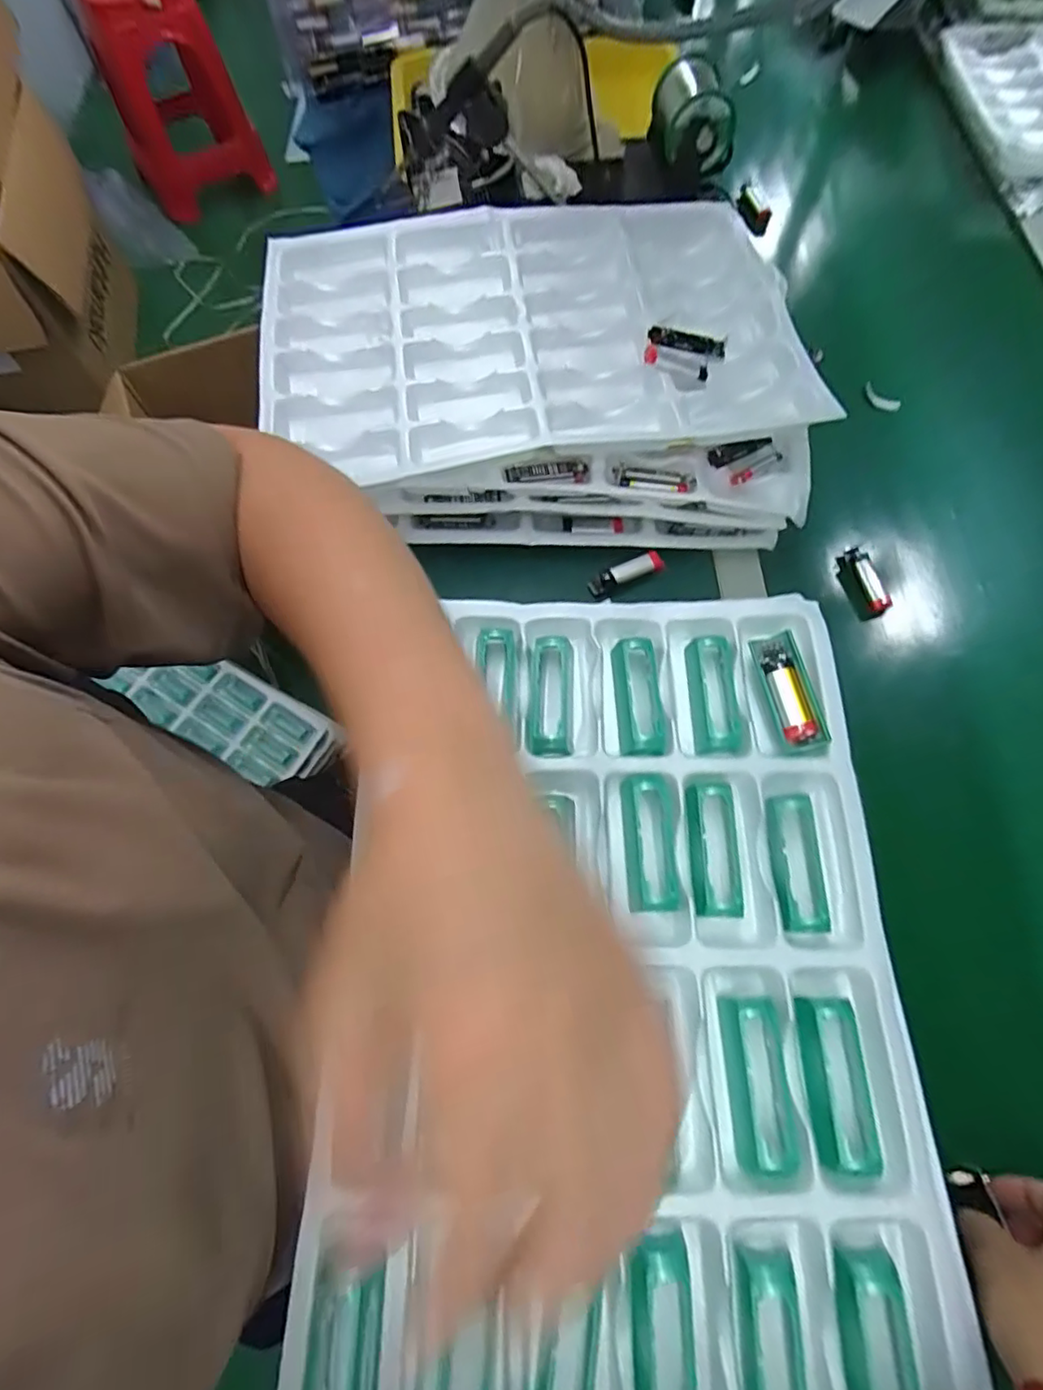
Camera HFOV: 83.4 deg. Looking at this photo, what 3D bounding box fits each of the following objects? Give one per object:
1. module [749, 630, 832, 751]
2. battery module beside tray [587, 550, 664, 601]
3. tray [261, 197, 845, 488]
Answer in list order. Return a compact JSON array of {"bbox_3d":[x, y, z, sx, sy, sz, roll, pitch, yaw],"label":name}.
[{"bbox_3d":[0.175,-0.003,0.380,0.025,0.013,0.078,-11,69,-4],"label":"module"},{"bbox_3d":[0.094,-0.108,0.522,0.069,0.016,0.022,-24,71,-9],"label":"battery module beside tray"},{"bbox_3d":[0.000,-0.329,0.522,0.443,0.031,0.300,-6,68,0],"label":"tray"}]

